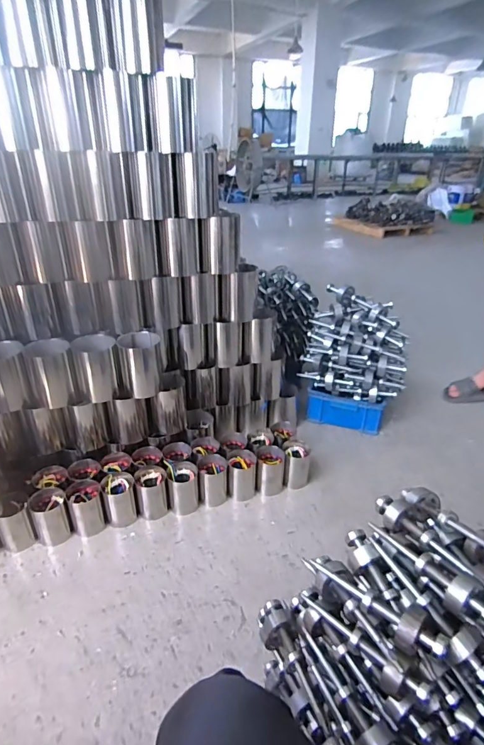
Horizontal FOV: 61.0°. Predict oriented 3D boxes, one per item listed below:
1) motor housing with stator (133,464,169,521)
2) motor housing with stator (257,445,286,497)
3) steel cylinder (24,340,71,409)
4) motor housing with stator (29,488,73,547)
[{"bbox_3d":[-0.267,0.359,1.226,0.090,0.127,0.108,-8,29,-12],"label":"motor housing with stator"},{"bbox_3d":[0.092,0.316,1.309,0.086,0.131,0.088,0,29,1],"label":"motor housing with stator"},{"bbox_3d":[-0.545,-0.001,1.173,0.111,0.180,0.104,-10,30,-17],"label":"steel cylinder"},{"bbox_3d":[-0.515,0.392,1.113,0.088,0.130,0.084,-16,32,-25],"label":"motor housing with stator"}]

